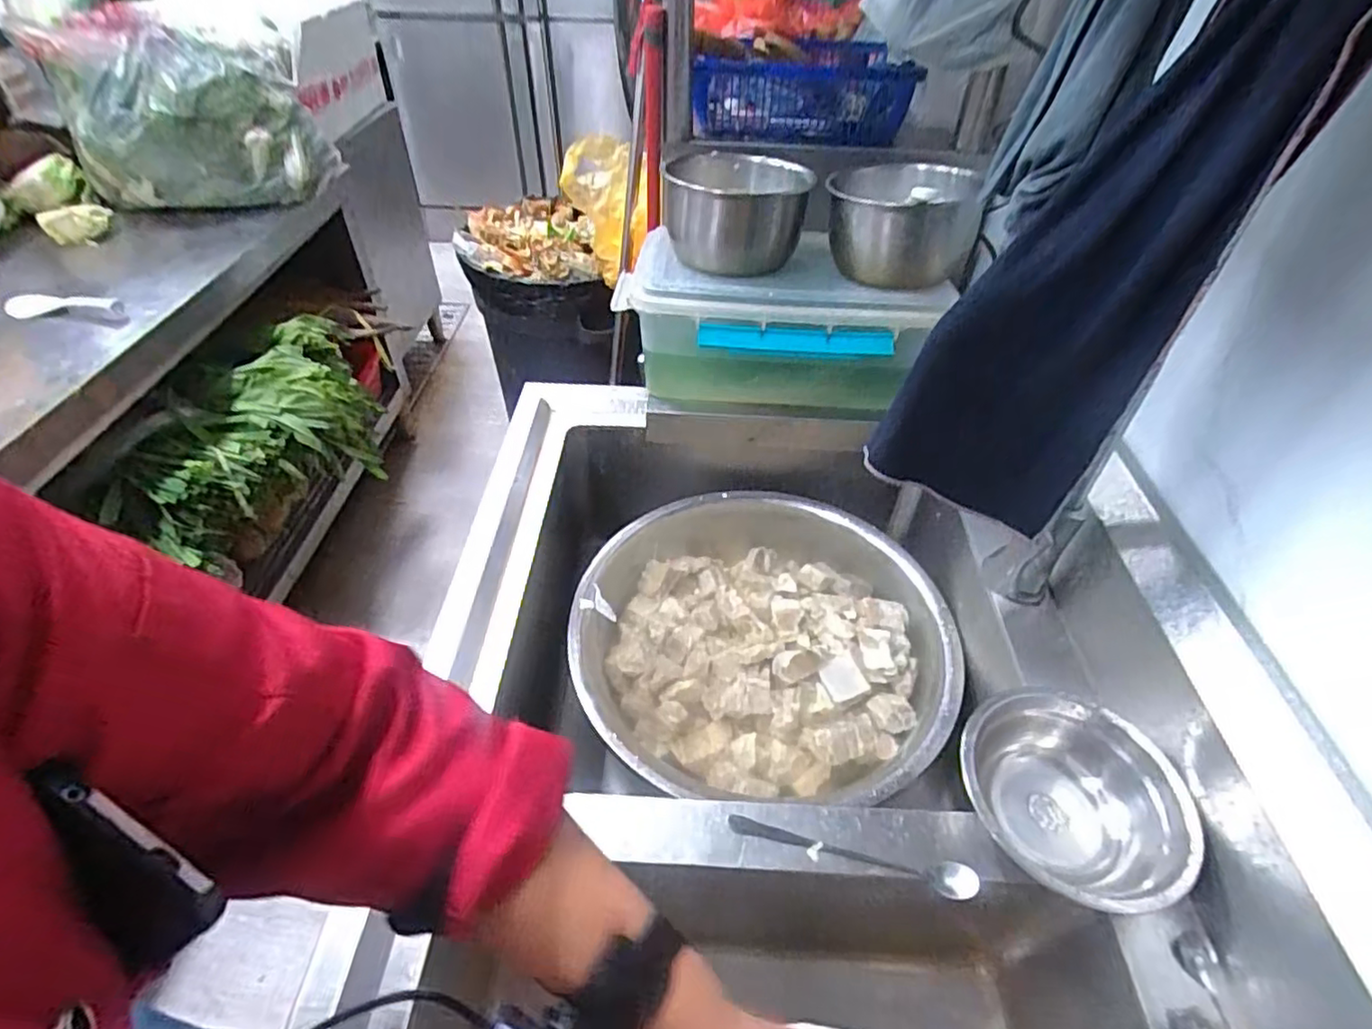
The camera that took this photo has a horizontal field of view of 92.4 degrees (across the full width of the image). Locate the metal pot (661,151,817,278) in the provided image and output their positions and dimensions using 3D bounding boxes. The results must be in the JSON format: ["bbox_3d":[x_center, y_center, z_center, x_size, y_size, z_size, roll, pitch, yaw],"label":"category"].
[{"bbox_3d":[0.068,-0.415,0.905,0.190,0.115,0.193,1,45,-1],"label":"metal pot"}]

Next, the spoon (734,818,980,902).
[{"bbox_3d":[0.131,0.269,0.528,0.192,0.016,0.022,13,46,10],"label":"spoon"}]

